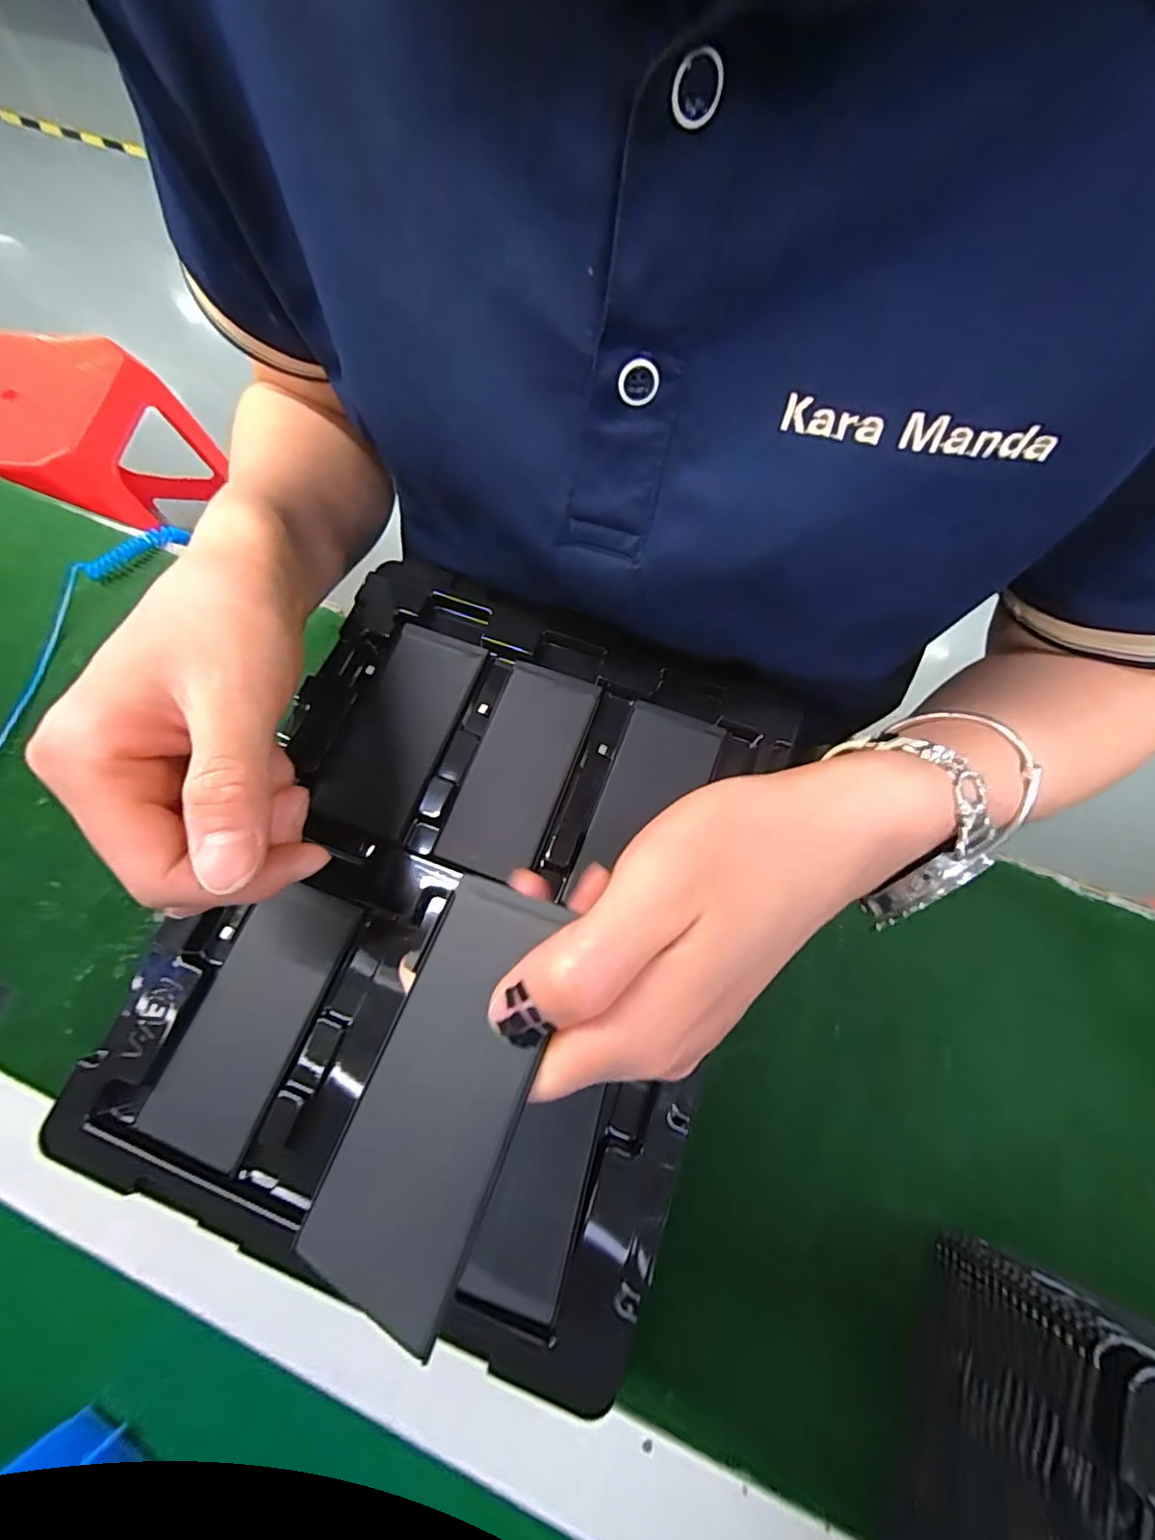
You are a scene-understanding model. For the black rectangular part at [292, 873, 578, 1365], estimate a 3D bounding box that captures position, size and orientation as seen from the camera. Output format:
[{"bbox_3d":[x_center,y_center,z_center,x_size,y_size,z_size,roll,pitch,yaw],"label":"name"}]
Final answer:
[{"bbox_3d":[-0.033,0.079,0.149,0.043,0.004,0.098,12,67,25],"label":"black rectangular part"}]

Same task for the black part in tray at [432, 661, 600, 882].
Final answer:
[{"bbox_3d":[-0.026,-0.002,0.257,0.042,0.004,0.098,18,70,7],"label":"black part in tray"}]

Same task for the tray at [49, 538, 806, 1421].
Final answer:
[{"bbox_3d":[-0.046,0.051,0.237,0.215,0.017,0.267,19,70,7],"label":"tray"}]

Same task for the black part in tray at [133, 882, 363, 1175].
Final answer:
[{"bbox_3d":[-0.126,0.094,0.224,0.041,0.004,0.098,19,70,7],"label":"black part in tray"}]

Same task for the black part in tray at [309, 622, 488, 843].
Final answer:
[{"bbox_3d":[-0.083,-0.021,0.263,0.046,0.004,0.100,18,70,7],"label":"black part in tray"}]

